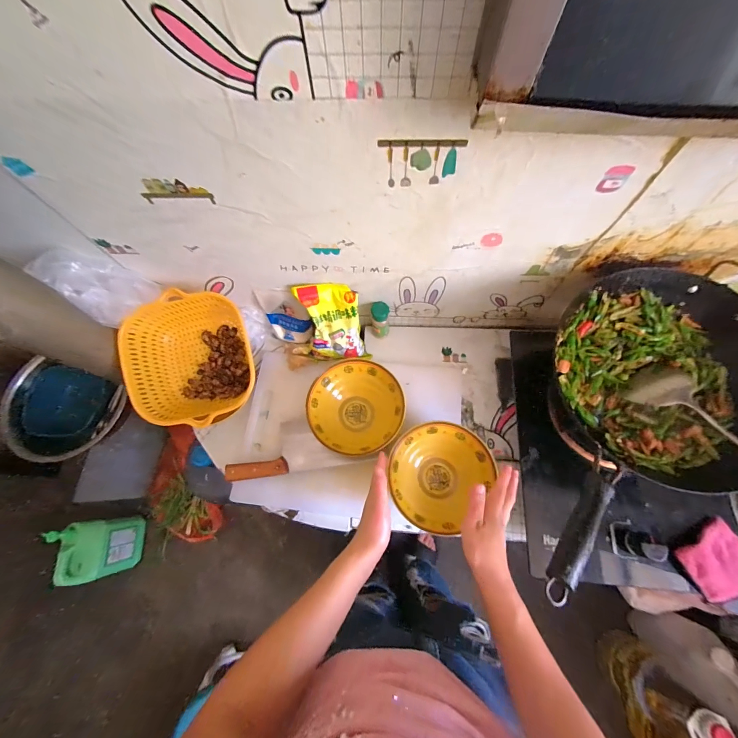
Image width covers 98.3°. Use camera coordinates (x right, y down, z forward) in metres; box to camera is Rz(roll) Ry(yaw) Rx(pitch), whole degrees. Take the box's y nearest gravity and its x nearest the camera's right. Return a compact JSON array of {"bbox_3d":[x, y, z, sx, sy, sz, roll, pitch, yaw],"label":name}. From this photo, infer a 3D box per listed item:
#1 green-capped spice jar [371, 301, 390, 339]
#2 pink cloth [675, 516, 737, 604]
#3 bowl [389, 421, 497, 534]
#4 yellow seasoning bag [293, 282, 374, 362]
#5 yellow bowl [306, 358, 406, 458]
[{"bbox_3d":[0.026,-0.107,0.690,0.036,0.106,0.043,1,71,3],"label":"green-capped spice jar"},{"bbox_3d":[0.523,0.286,0.474,0.098,0.015,0.083,-34,73,-9],"label":"pink cloth"},{"bbox_3d":[0.128,0.195,0.587,0.177,0.059,0.182,-1,71,2],"label":"bowl"},{"bbox_3d":[-0.075,-0.091,0.655,0.128,0.174,0.043,-3,30,4],"label":"yellow seasoning bag"},{"bbox_3d":[-0.025,0.075,0.628,0.174,0.064,0.186,-1,71,2],"label":"yellow bowl"}]

